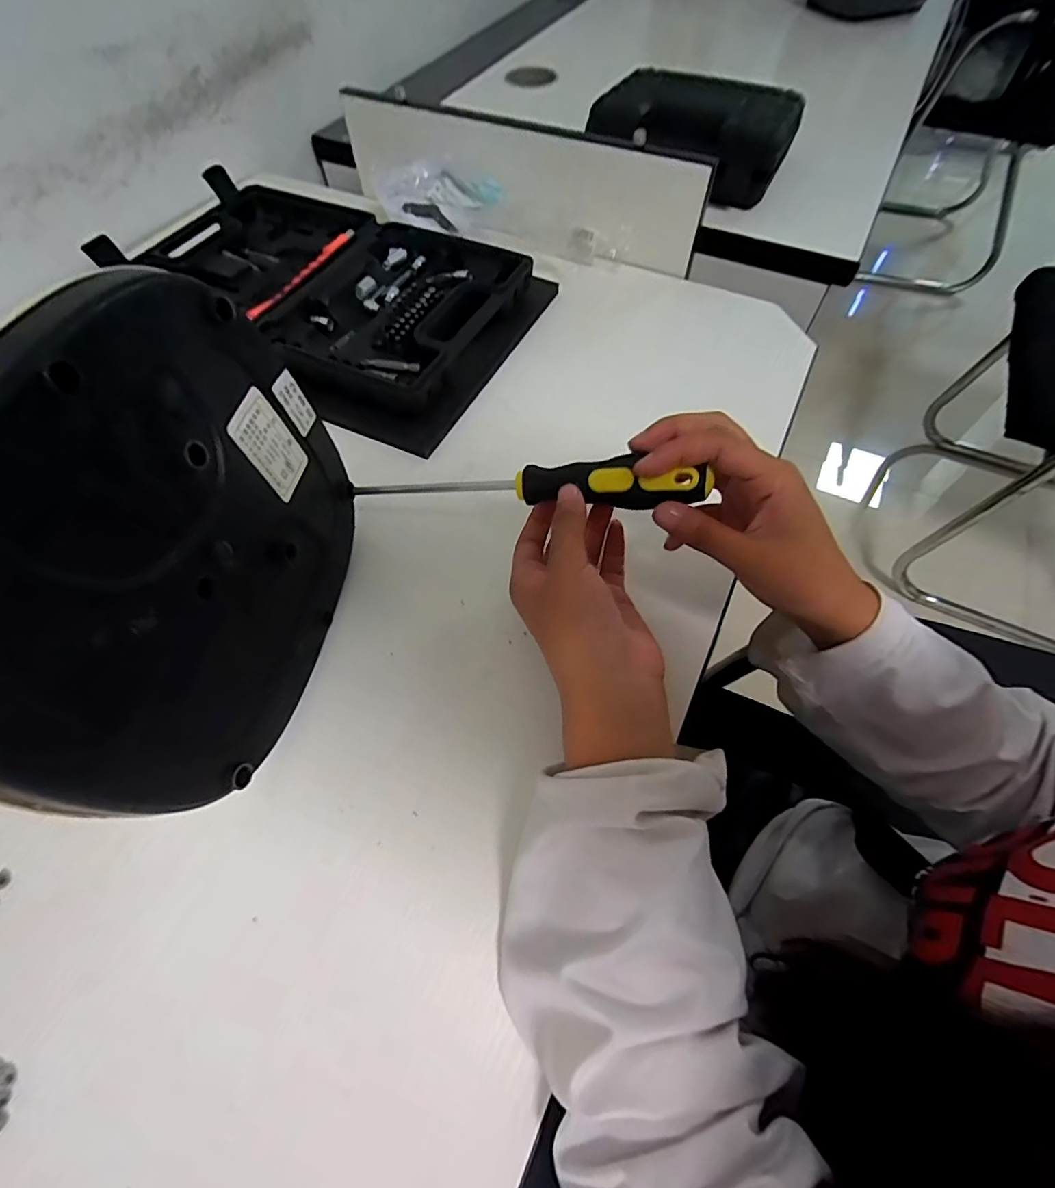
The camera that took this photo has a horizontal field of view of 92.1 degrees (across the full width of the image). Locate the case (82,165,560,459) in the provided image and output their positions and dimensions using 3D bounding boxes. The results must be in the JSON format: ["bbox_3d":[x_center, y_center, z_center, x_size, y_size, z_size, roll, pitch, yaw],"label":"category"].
[{"bbox_3d":[-0.187,-0.278,0.460,0.359,0.040,0.237,22,63,12],"label":"case"}]

